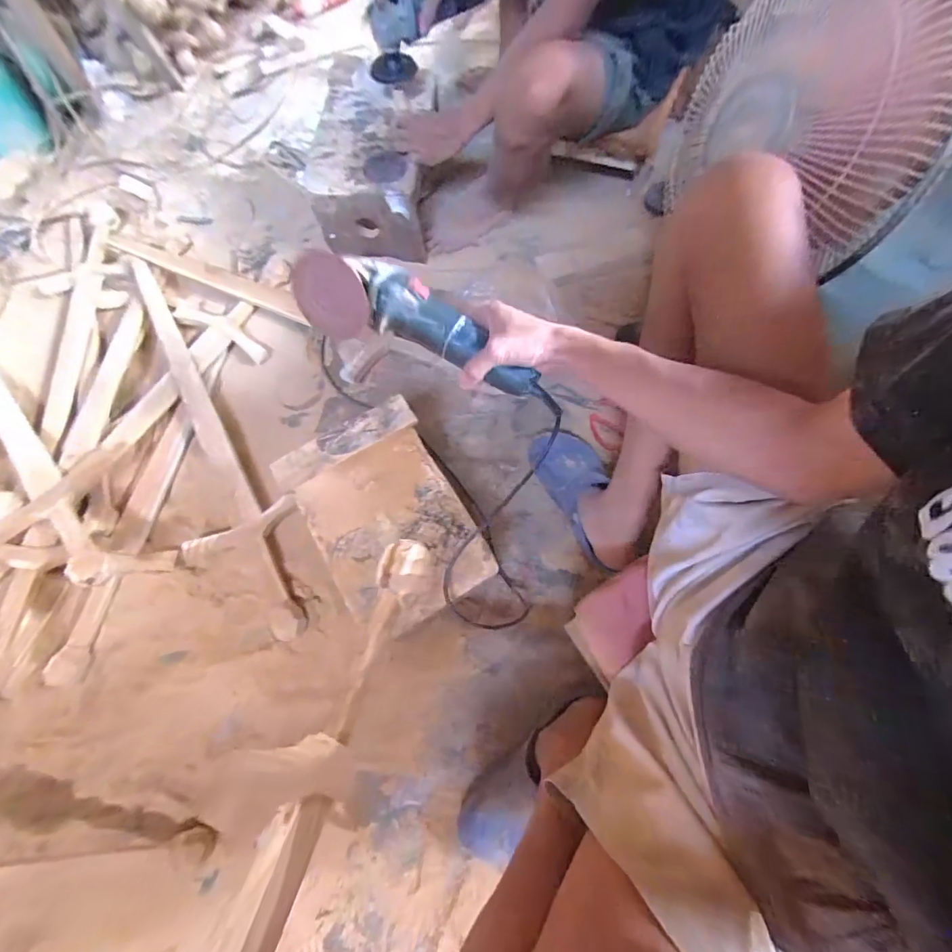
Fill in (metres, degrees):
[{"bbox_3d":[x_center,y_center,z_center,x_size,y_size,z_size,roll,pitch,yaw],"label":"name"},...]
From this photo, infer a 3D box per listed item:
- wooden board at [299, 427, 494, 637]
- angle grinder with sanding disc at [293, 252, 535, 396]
[{"bbox_3d":[-0.121,0.080,0.650,0.210,0.019,0.261,-31,72,-8],"label":"wooden board"},{"bbox_3d":[-0.063,-0.182,0.525,0.294,0.075,0.076,22,73,-7],"label":"angle grinder with sanding disc"}]

